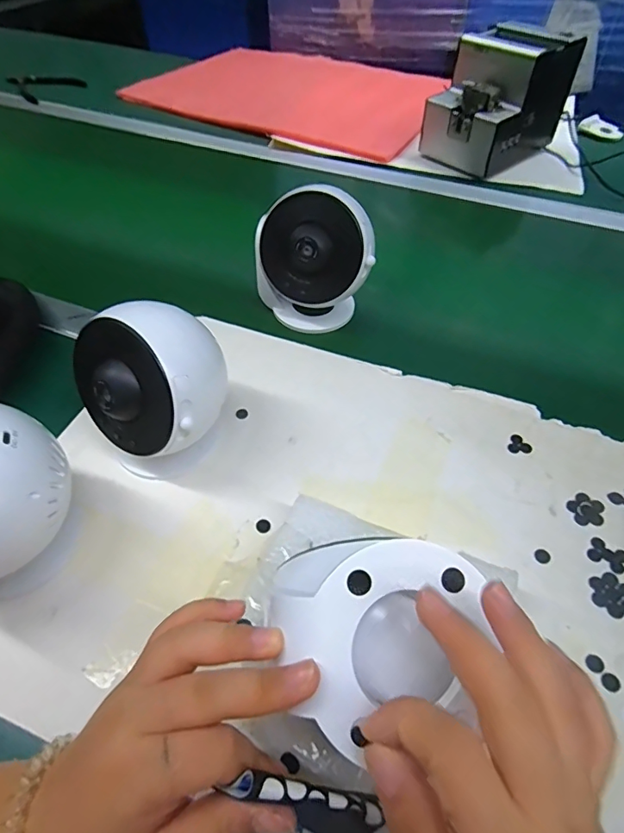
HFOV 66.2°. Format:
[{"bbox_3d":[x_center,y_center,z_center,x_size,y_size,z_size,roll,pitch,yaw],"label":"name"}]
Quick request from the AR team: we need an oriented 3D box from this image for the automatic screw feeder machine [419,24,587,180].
[{"bbox_3d":[0.278,-0.469,0.713,0.192,0.146,0.126,-34,60,-25],"label":"automatic screw feeder machine"}]

